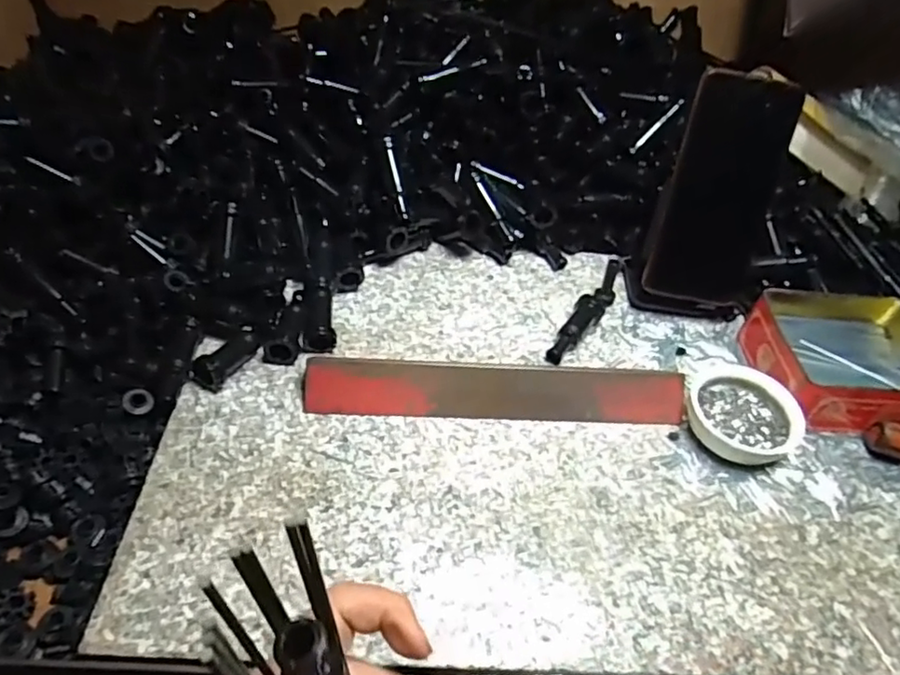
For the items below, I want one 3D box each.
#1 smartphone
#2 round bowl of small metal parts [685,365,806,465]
[{"bbox_3d":[0.210,-0.108,0.467,0.088,0.161,0.015,9,22,-3],"label":"smartphone"},{"bbox_3d":[0.196,0.053,0.419,0.069,0.029,0.074,3,46,-4],"label":"round bowl of small metal parts"}]

